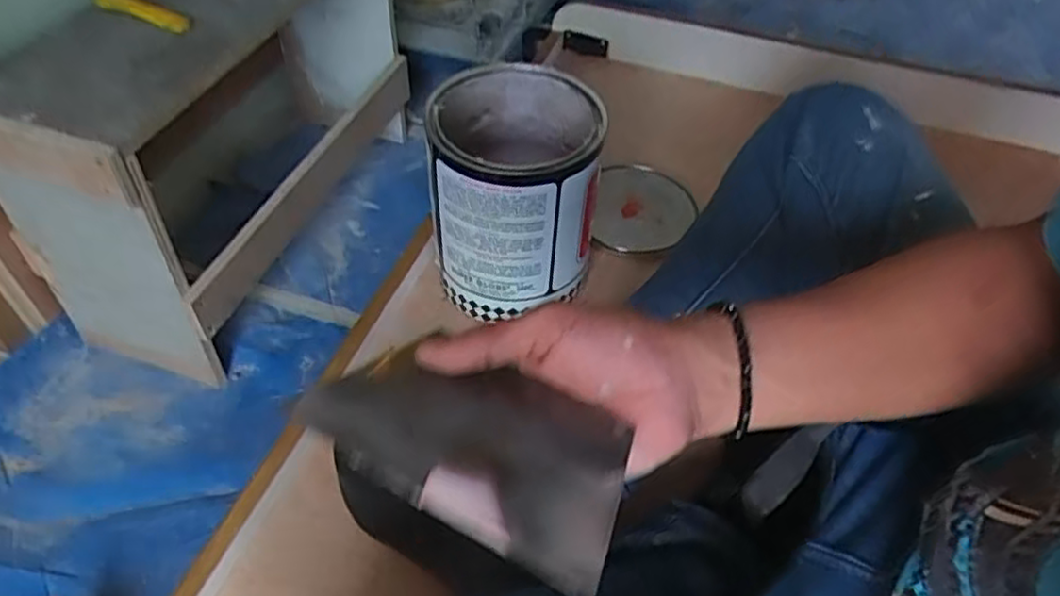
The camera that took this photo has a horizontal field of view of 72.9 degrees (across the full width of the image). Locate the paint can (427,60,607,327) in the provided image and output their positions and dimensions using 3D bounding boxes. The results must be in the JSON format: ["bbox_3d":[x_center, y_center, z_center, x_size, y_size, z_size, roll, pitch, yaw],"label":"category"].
[{"bbox_3d":[-0.016,-0.102,0.707,0.155,0.187,0.163,2,48,-2],"label":"paint can"}]

